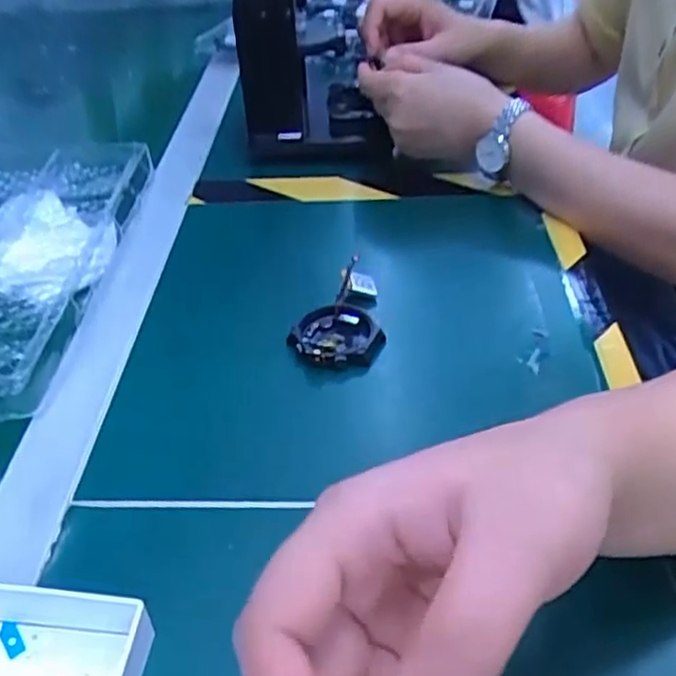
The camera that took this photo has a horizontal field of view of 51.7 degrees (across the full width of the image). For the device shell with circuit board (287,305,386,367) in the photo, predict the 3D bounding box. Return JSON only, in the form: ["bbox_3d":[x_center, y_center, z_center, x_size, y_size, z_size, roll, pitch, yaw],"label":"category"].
[{"bbox_3d":[-0.001,-0.001,0.426,0.054,0.012,0.047,10,42,16],"label":"device shell with circuit board"}]

